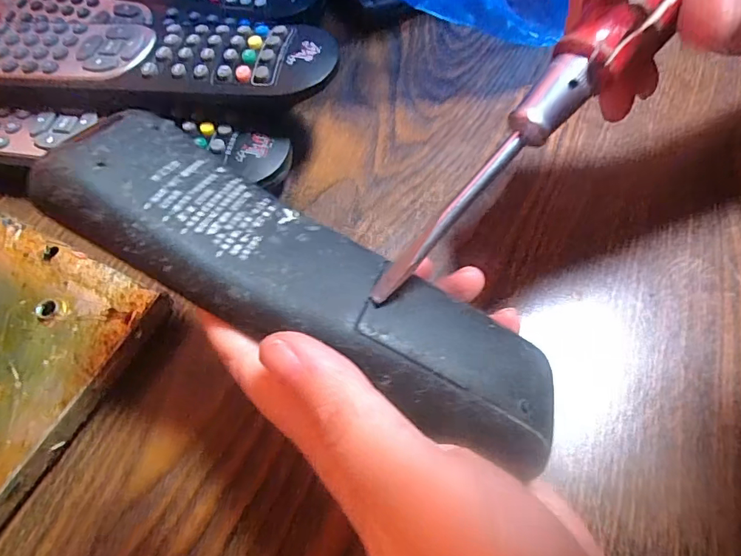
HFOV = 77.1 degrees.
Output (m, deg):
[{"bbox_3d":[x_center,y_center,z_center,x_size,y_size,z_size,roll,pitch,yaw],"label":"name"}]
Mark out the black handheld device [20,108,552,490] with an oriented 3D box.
[{"bbox_3d":[-0.013,0.002,0.127,0.142,0.015,0.042,30,65,-4],"label":"black handheld device"}]

